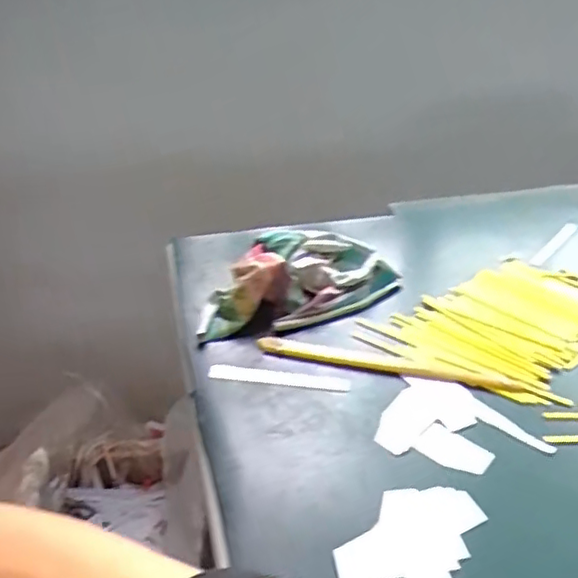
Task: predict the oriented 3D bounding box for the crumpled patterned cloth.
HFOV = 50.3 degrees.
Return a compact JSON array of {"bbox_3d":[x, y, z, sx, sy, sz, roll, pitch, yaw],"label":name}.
[{"bbox_3d":[0.002,-0.017,0.576,0.199,0.050,0.111,-15,39,-21],"label":"crumpled patterned cloth"}]

